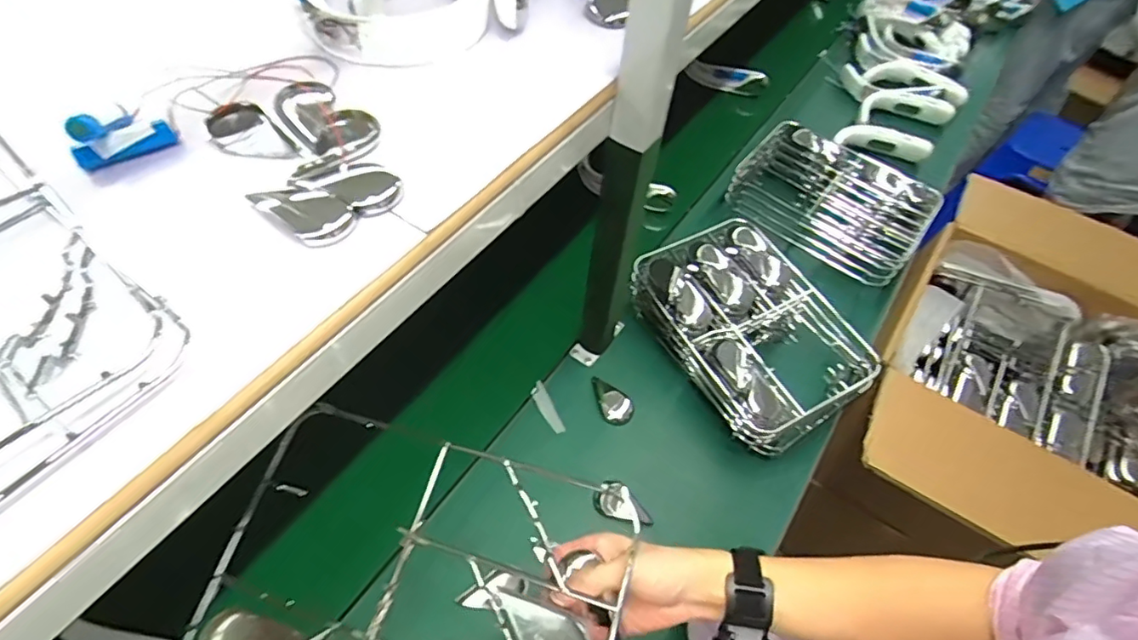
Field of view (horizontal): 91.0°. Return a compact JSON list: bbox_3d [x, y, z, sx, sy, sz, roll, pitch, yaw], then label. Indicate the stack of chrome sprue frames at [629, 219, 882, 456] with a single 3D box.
[{"bbox_3d":[0.274,0.010,0.856,0.249,0.072,0.340,-24,62,-19],"label":"stack of chrome sprue frames"}]

